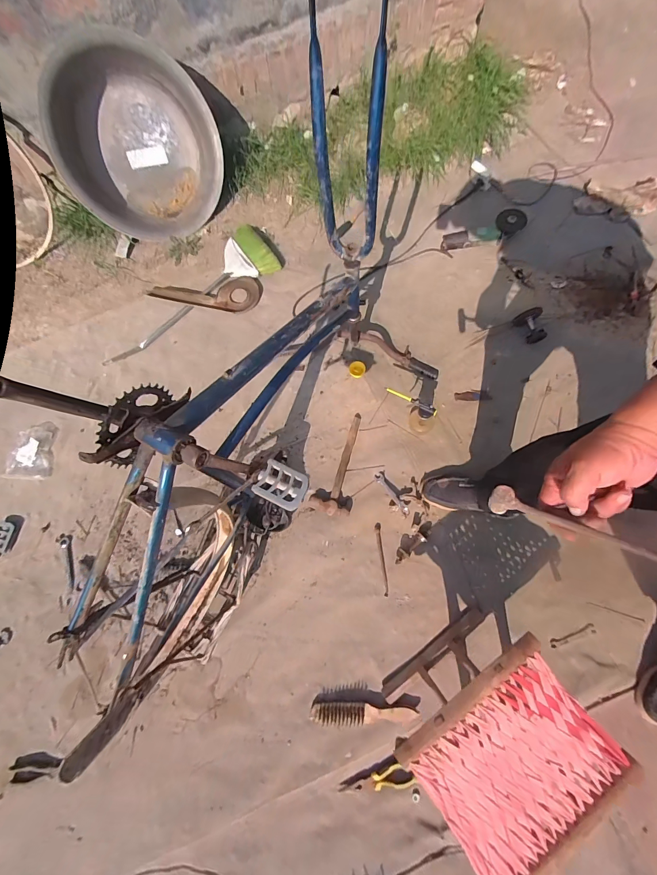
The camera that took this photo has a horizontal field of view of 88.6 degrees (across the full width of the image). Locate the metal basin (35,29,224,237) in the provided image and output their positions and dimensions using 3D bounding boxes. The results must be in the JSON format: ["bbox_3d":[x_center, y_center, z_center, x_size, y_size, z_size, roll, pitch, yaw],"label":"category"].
[{"bbox_3d":[-0.745,-1.151,1.342,0.606,0.605,0.202,-28,40,-6],"label":"metal basin"}]

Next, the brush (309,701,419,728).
[{"bbox_3d":[0.085,0.688,0.832,0.256,0.025,0.045,0,70,3],"label":"brush"}]

